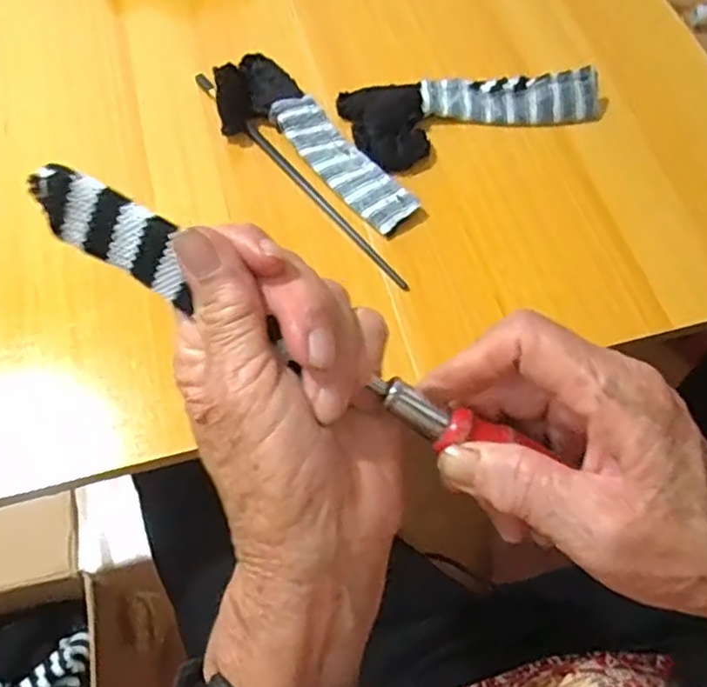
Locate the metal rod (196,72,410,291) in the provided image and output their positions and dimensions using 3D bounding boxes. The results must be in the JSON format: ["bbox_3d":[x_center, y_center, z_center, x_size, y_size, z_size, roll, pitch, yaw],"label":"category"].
[{"bbox_3d":[-0.041,-0.118,0.457,0.008,0.011,0.236,-36,68,-16],"label":"metal rod"}]

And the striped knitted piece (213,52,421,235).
[{"bbox_3d":[-0.036,-0.141,0.455,0.063,0.031,0.182,-35,68,-15],"label":"striped knitted piece"}]

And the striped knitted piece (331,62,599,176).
[{"bbox_3d":[0.082,-0.175,0.474,0.171,0.022,0.078,-18,65,-8],"label":"striped knitted piece"}]

